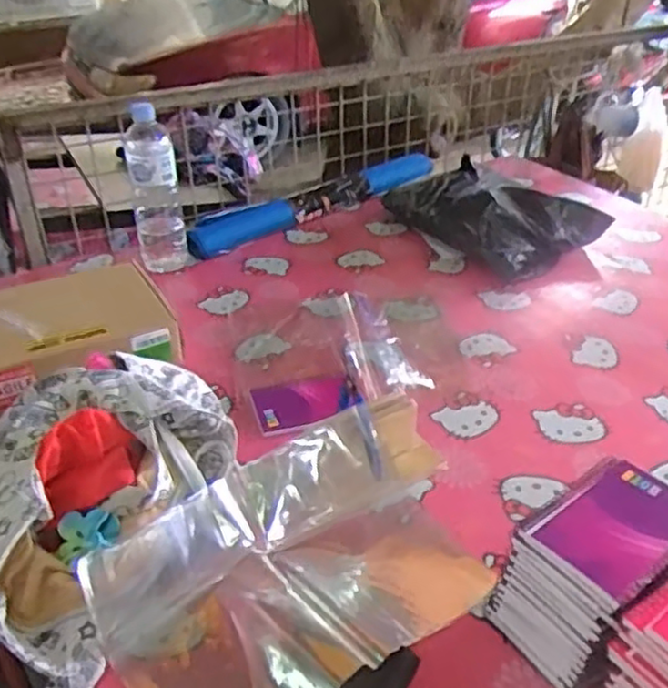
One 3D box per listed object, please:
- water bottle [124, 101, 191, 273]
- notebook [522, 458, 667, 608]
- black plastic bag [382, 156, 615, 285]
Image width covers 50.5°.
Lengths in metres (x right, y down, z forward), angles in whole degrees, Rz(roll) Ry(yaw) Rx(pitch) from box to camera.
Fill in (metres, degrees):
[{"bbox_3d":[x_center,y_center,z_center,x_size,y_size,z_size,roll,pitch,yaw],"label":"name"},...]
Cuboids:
[{"bbox_3d":[-0.299,-0.254,1.177,0.079,0.255,0.084,-14,37,-20],"label":"water bottle"},{"bbox_3d":[0.221,0.140,0.547,0.131,0.012,0.087,-23,40,-29],"label":"notebook"},{"bbox_3d":[0.281,-0.241,1.289,0.249,0.099,0.341,-20,39,-26],"label":"black plastic bag"}]

